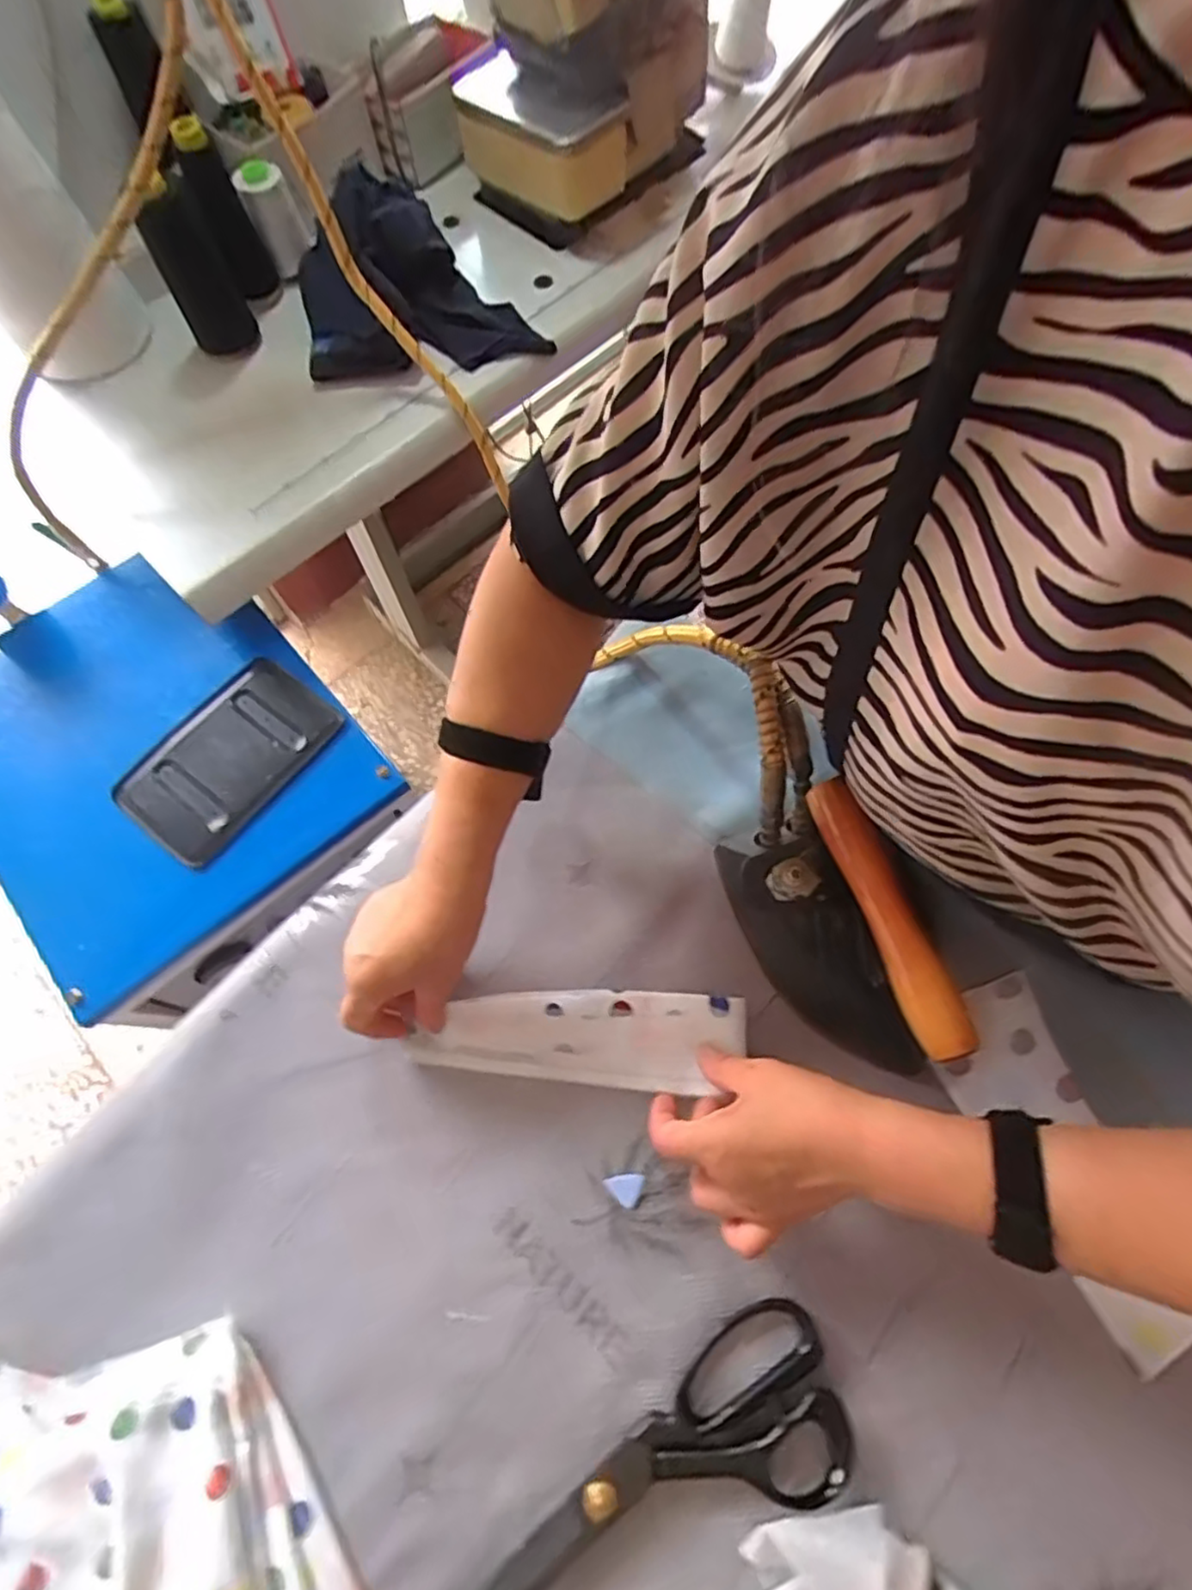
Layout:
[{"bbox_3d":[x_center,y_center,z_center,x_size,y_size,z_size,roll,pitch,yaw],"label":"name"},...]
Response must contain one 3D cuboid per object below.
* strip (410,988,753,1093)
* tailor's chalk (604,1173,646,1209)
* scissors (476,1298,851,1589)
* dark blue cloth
[{"bbox_3d":[-0.015,0.174,0.485,0.233,0.013,0.065,-3,70,5],"label":"strip"},{"bbox_3d":[0.018,0.260,0.455,0.024,0.004,0.021,20,71,7],"label":"tailor's chalk"},{"bbox_3d":[0.028,0.423,0.386,0.288,0.015,0.088,-36,74,-12],"label":"scissors"},{"bbox_3d":[-0.245,-0.674,0.896,0.292,0.158,0.306,-15,69,-5],"label":"dark blue cloth"}]

